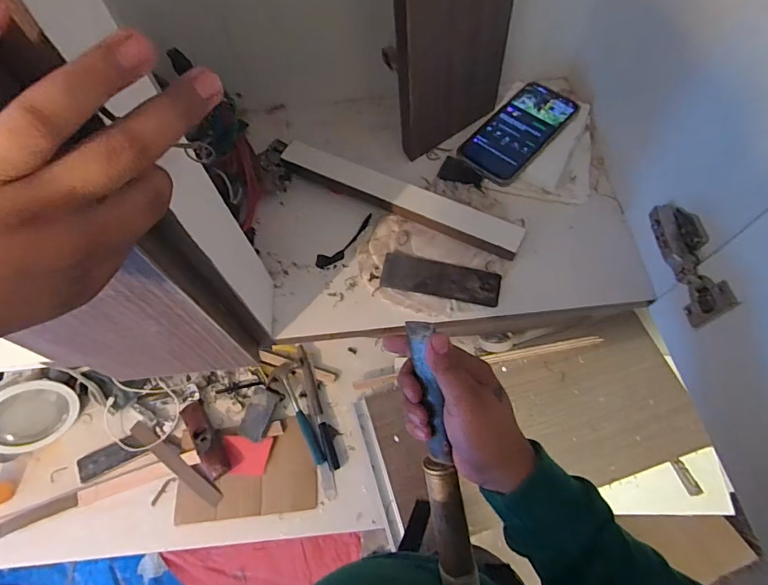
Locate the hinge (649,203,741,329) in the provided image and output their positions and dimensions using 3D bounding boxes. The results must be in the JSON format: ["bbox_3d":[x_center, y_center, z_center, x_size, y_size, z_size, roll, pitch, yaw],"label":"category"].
[{"bbox_3d":[0.287,-0.030,0.419,0.023,0.054,0.119,-5,64,0],"label":"hinge"}]

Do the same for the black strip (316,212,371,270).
[{"bbox_3d":[-0.045,-0.060,0.531,0.090,0.009,0.023,-37,68,-14],"label":"black strip"}]

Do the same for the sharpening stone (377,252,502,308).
[{"bbox_3d":[0.064,-0.016,0.497,0.133,0.010,0.039,12,65,8],"label":"sharpening stone"}]

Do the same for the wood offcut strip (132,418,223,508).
[{"bbox_3d":[-0.483,0.387,1.004,0.277,0.012,0.036,33,70,17],"label":"wood offcut strip"}]

